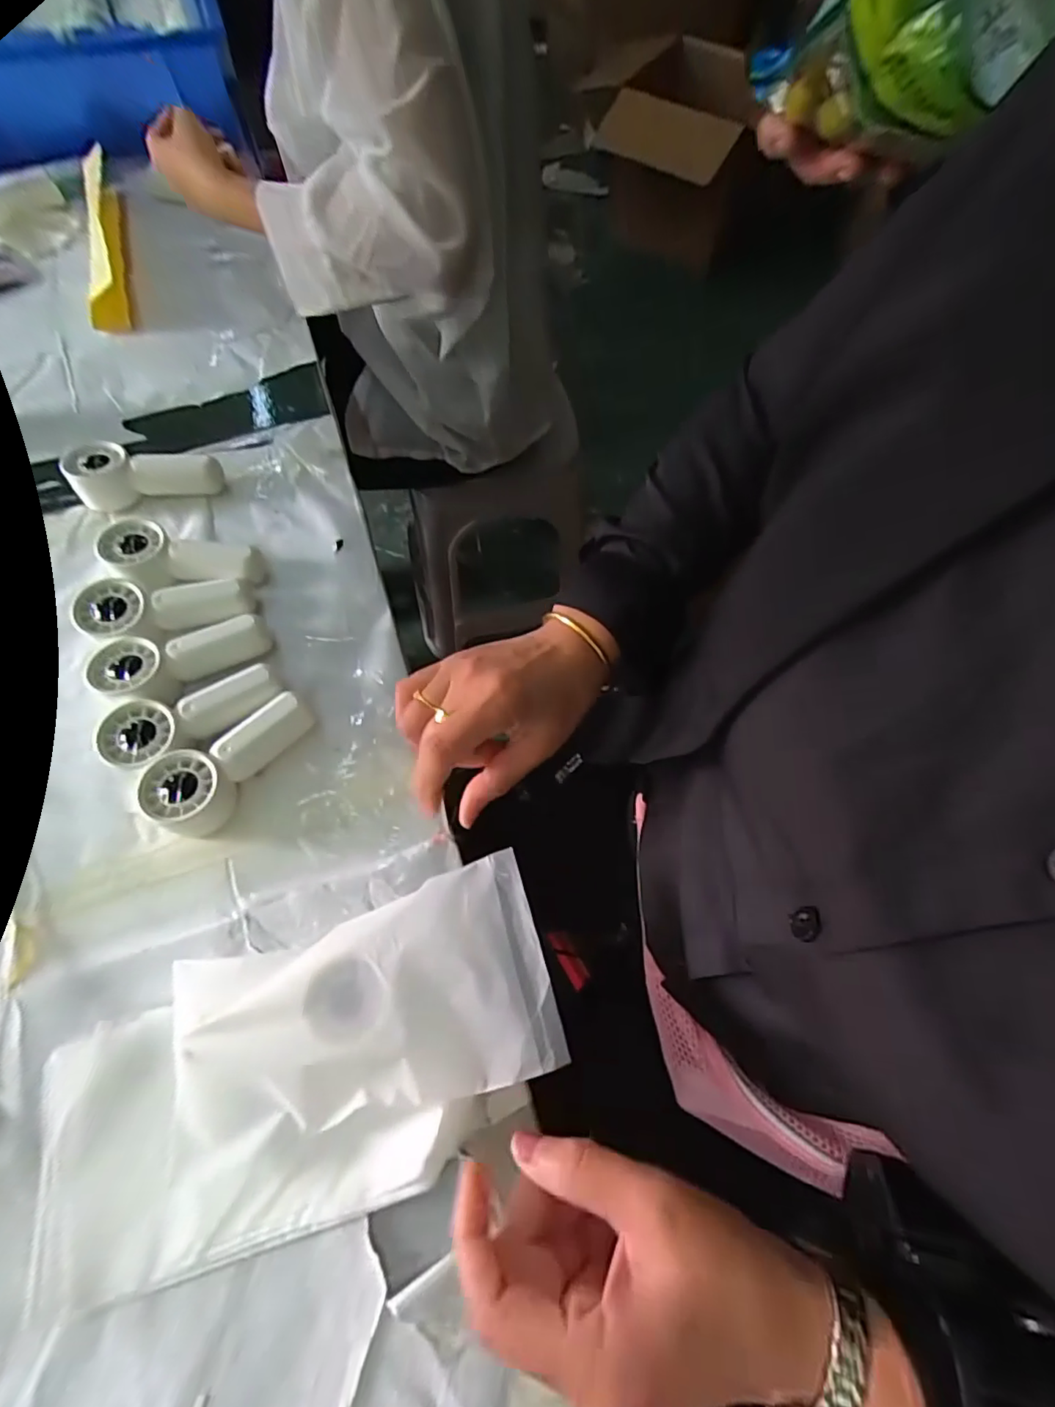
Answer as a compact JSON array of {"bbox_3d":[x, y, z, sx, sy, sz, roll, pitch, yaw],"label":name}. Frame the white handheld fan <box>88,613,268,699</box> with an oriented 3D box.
[{"bbox_3d":[-0.235,-0.025,0.397,0.111,0.032,0.046,-15,66,-8],"label":"white handheld fan"}]

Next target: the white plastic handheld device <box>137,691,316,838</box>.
[{"bbox_3d":[-0.184,0.039,0.368,0.106,0.031,0.046,-37,71,-17],"label":"white plastic handheld device"}]

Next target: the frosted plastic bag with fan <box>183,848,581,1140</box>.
[{"bbox_3d":[-0.085,0.161,0.307,0.188,0.041,0.103,-15,66,-8],"label":"frosted plastic bag with fan"}]

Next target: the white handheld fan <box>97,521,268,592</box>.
[{"bbox_3d":[-0.258,-0.103,0.432,0.111,0.035,0.050,10,65,3],"label":"white handheld fan"}]

